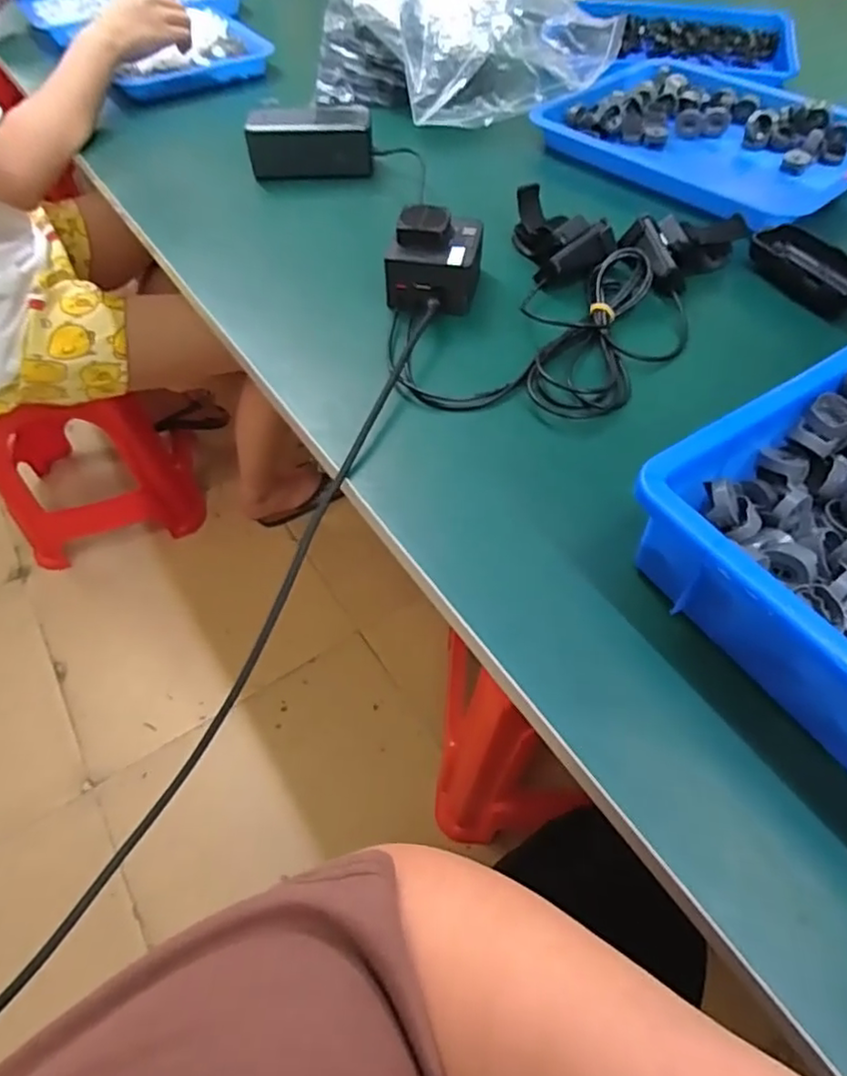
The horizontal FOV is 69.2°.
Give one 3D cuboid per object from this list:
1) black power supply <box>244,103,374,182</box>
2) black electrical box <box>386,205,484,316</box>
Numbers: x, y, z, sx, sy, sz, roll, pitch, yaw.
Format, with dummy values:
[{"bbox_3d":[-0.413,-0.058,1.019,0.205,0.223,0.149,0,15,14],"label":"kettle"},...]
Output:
[{"bbox_3d":[-0.120,-0.424,0.662,0.130,0.060,0.043,-9,55,-5],"label":"black power supply"},{"bbox_3d":[0.011,-0.236,0.516,0.075,0.057,0.077,6,55,6],"label":"black electrical box"}]

